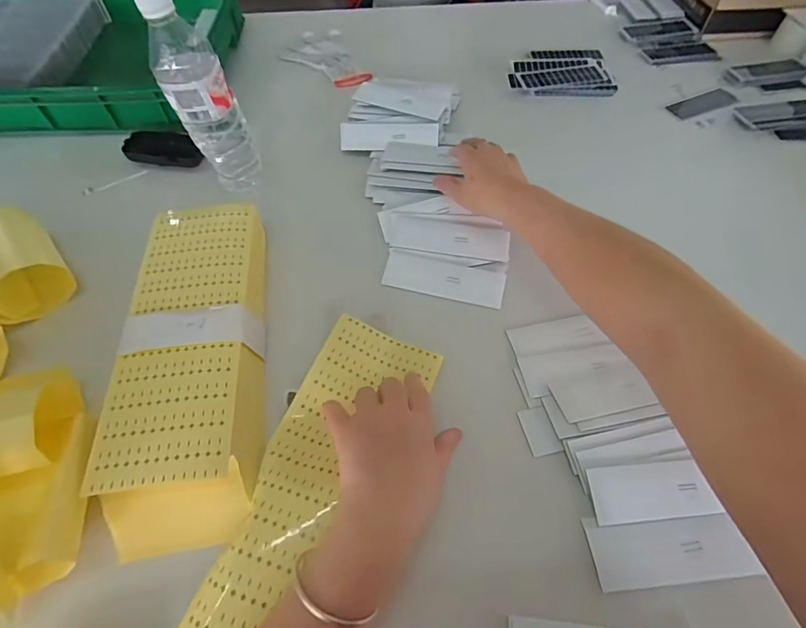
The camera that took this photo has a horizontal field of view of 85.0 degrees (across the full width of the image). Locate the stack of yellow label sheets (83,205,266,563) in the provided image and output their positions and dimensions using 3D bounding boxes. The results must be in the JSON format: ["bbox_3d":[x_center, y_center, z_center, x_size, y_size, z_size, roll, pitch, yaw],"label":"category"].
[{"bbox_3d":[-0.204,0.034,0.433,0.127,0.054,0.353,-6,57,-5],"label":"stack of yellow label sheets"}]

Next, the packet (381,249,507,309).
[{"bbox_3d":[0.046,-0.040,0.502,0.136,0.011,0.048,14,58,9],"label":"packet"}]

